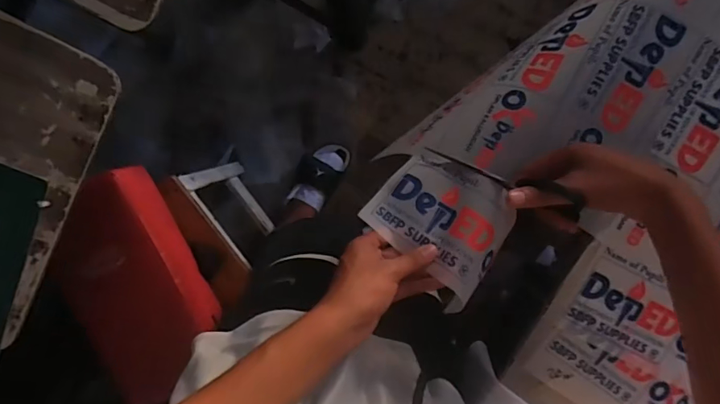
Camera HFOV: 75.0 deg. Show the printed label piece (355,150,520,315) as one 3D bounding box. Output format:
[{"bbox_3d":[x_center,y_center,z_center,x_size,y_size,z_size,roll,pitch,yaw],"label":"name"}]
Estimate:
[{"bbox_3d":[0.089,0.016,0.507,0.150,0.047,0.119,35,78,22],"label":"printed label piece"}]

